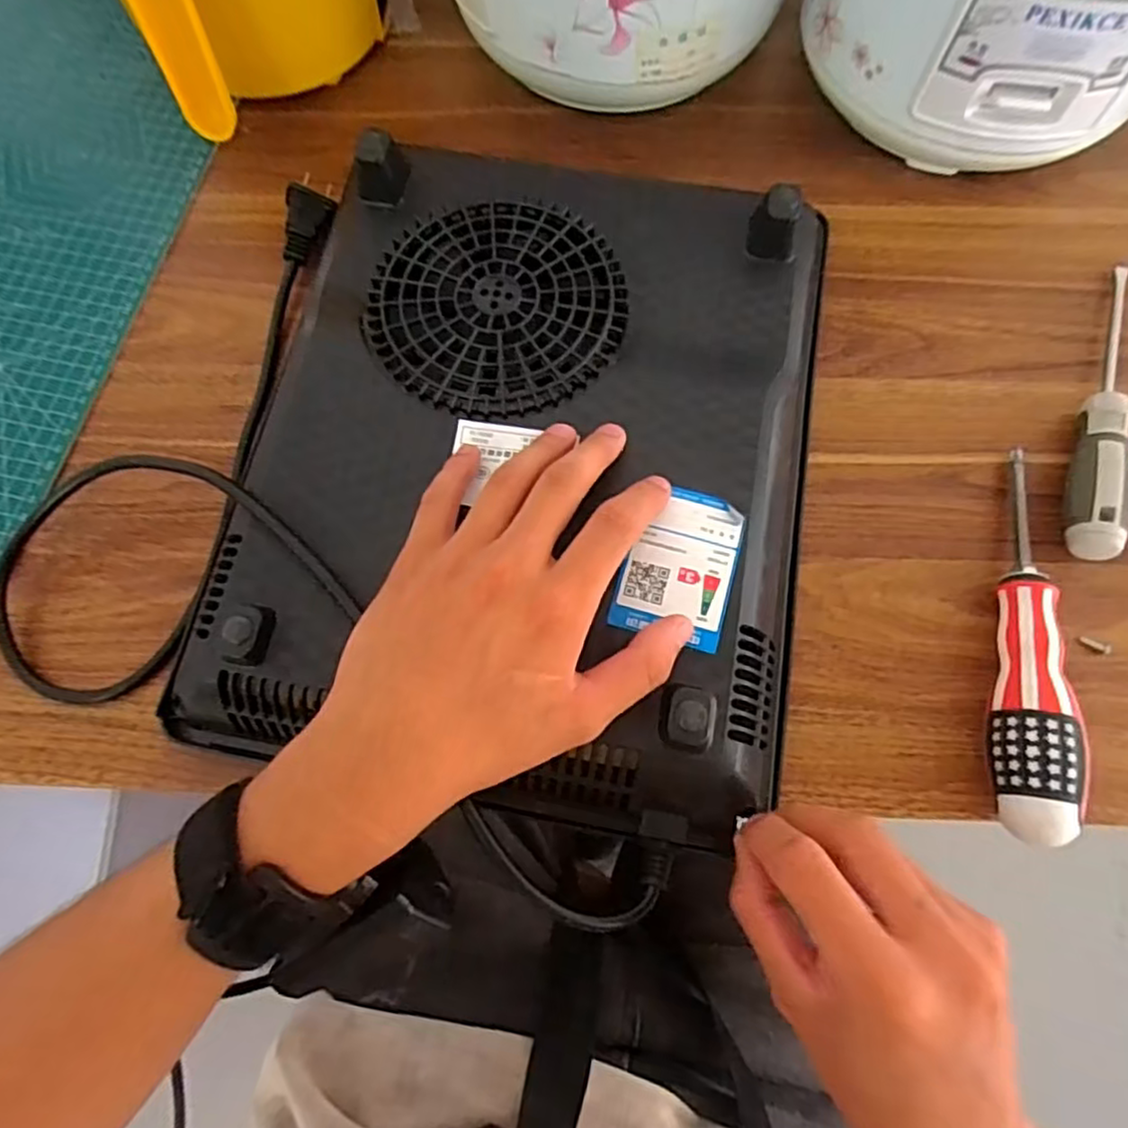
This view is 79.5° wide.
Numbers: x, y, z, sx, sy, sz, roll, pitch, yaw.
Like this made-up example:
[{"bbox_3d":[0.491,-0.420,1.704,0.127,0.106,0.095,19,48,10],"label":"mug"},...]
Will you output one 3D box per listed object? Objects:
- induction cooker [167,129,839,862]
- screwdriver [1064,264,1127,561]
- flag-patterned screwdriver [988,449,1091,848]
[{"bbox_3d":[-0.011,-0.052,0.316,0.258,0.048,0.310,10,72,4],"label":"induction cooker"},{"bbox_3d":[0.279,-0.085,0.350,0.023,0.030,0.184,19,73,6],"label":"screwdriver"},{"bbox_3d":[0.207,0.029,0.306,0.028,0.038,0.179,11,72,4],"label":"flag-patterned screwdriver"}]

